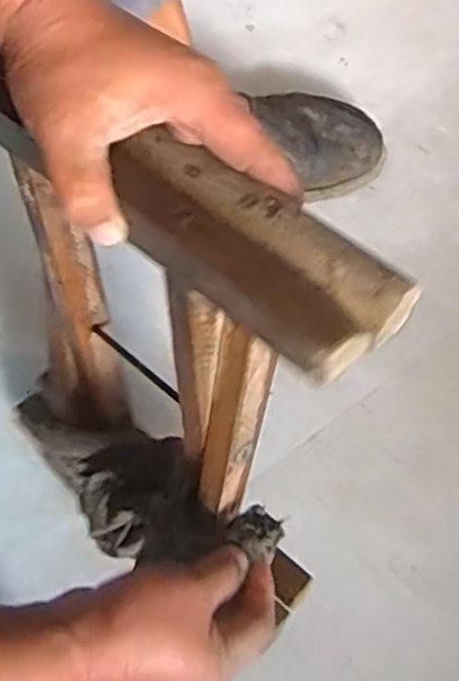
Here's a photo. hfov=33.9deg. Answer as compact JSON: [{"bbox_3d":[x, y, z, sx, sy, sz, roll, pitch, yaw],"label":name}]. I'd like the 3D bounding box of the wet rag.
[{"bbox_3d":[-0.076,0.107,0.549,0.264,0.068,0.086,17,71,43],"label":"wet rag"}]

